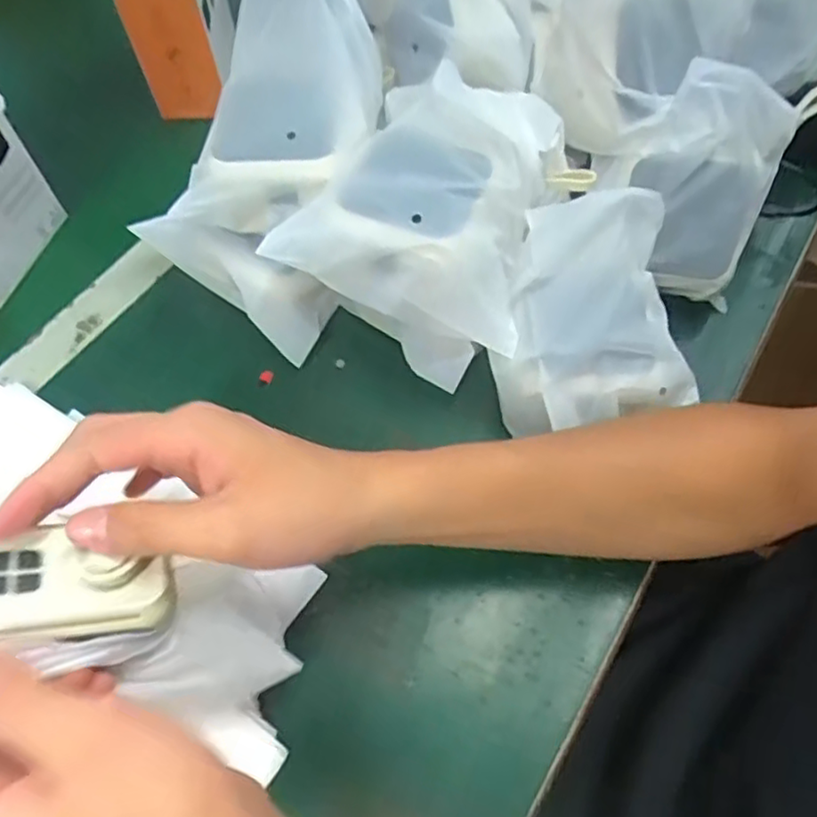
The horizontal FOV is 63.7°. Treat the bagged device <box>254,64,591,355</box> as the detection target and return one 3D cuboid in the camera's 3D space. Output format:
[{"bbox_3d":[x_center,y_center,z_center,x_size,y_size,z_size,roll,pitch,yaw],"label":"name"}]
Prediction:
[{"bbox_3d":[0.019,-0.124,0.401,0.152,0.078,0.172,27,65,16],"label":"bagged device"}]

